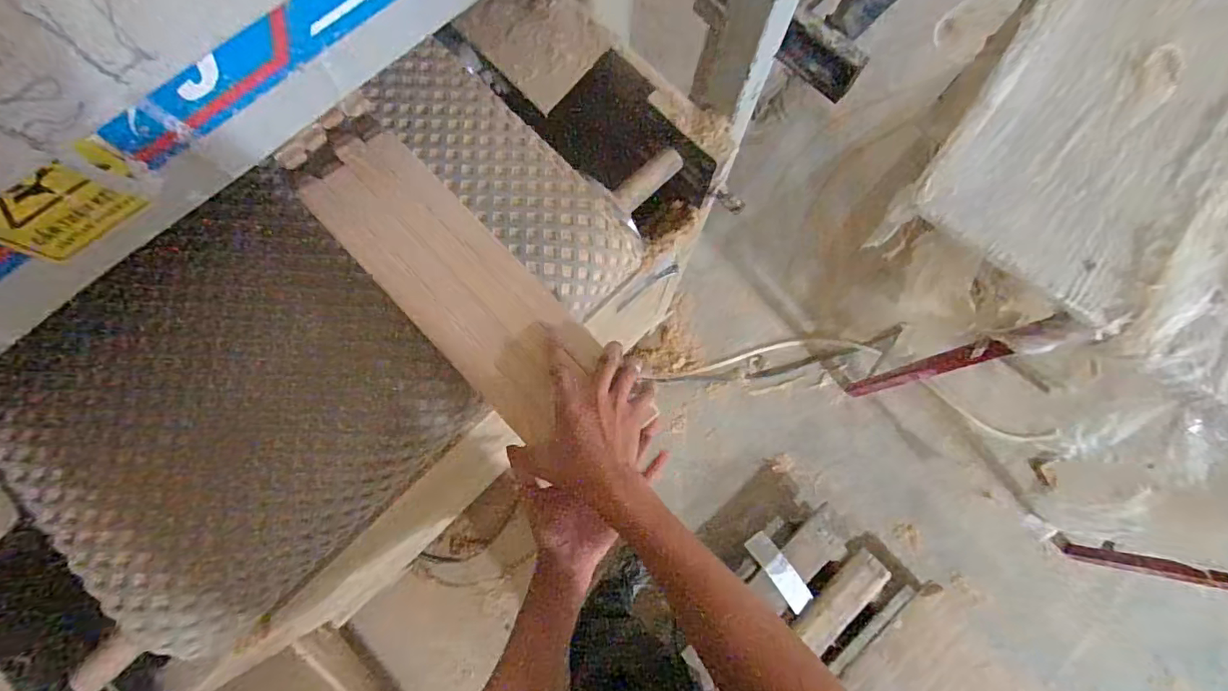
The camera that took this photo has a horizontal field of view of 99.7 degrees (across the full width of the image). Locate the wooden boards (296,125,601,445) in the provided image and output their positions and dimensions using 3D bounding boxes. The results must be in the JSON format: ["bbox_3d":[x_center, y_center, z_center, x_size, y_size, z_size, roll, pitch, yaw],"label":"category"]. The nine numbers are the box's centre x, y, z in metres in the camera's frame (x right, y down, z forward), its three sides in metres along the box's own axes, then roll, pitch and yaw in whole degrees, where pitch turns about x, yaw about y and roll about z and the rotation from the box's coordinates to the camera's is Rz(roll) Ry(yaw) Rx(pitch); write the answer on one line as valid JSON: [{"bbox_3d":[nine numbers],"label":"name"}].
[{"bbox_3d":[-0.168,-0.075,0.532,0.119,0.022,0.362,-42,81,-16],"label":"wooden boards"}]

